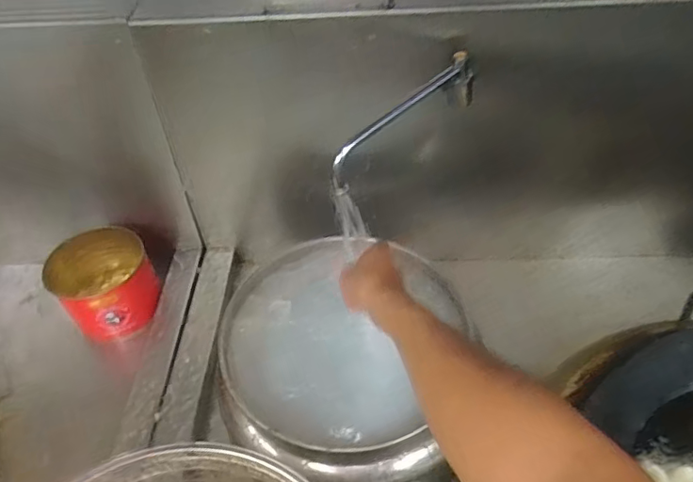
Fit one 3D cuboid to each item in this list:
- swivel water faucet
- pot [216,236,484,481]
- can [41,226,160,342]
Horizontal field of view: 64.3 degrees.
[{"bbox_3d":[0.073,-0.151,0.678,0.252,0.068,0.035,-37,33,-20],"label":"swivel water faucet"},{"bbox_3d":[-0.024,0.178,0.757,0.277,0.193,0.297,-2,43,2],"label":"pot"},{"bbox_3d":[-0.393,0.075,0.911,0.154,0.114,0.143,-2,43,2],"label":"can"}]

